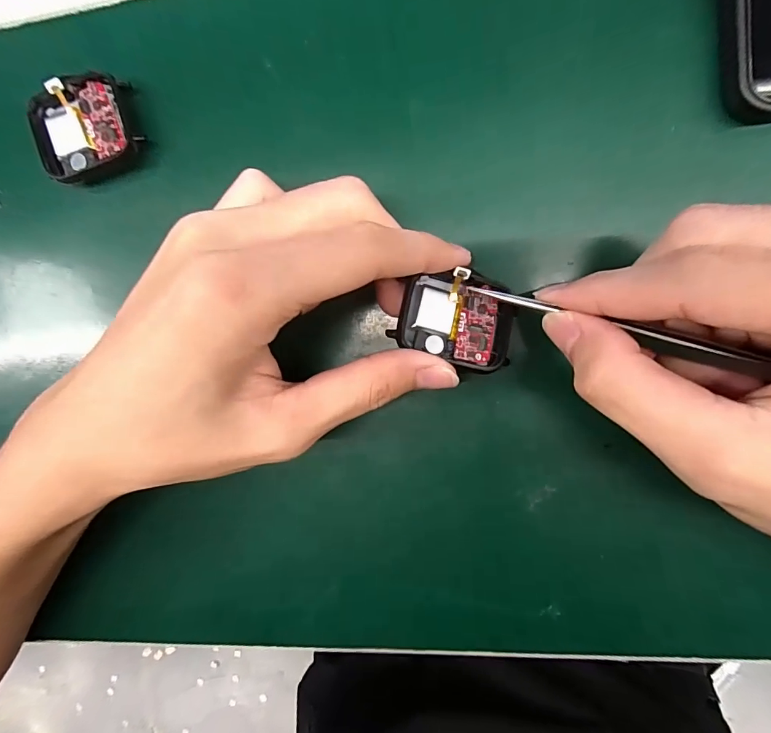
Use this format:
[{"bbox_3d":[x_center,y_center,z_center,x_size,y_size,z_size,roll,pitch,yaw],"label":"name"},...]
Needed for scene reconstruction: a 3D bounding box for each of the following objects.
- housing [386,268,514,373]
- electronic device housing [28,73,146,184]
[{"bbox_3d":[0.029,-0.018,0.163,0.049,0.014,0.037,21,78,-6],"label":"housing"},{"bbox_3d":[-0.128,-0.102,0.175,0.043,0.009,0.036,-14,93,9],"label":"electronic device housing"}]

